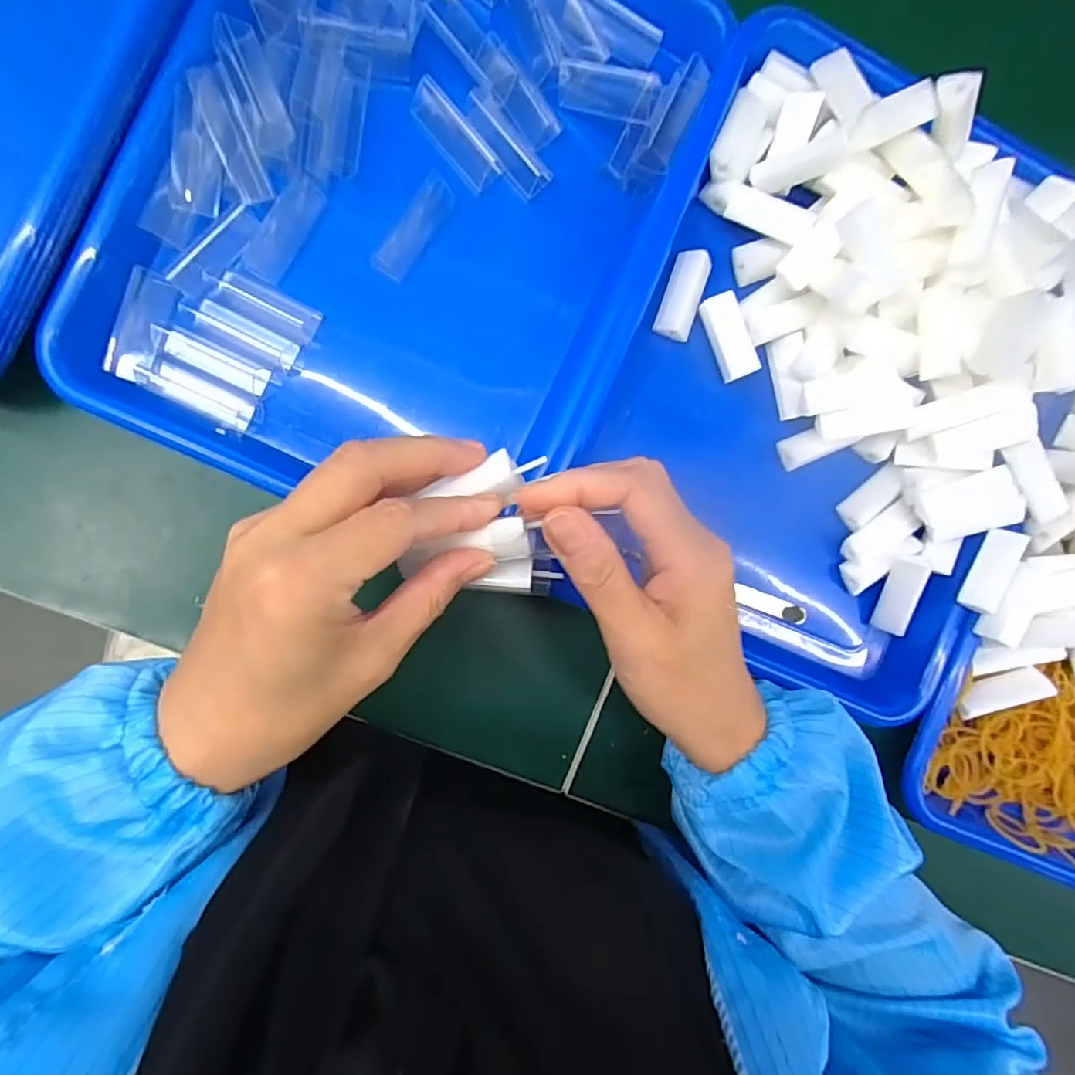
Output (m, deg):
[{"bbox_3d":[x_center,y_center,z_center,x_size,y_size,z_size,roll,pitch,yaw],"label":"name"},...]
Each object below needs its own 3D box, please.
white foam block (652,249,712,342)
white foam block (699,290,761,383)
[{"bbox_3d":[0.080,-0.132,0.319,0.020,0.016,0.045,19,88,-7],"label":"white foam block"},{"bbox_3d":[0.106,-0.111,0.320,0.019,0.012,0.045,-21,93,-6],"label":"white foam block"}]

